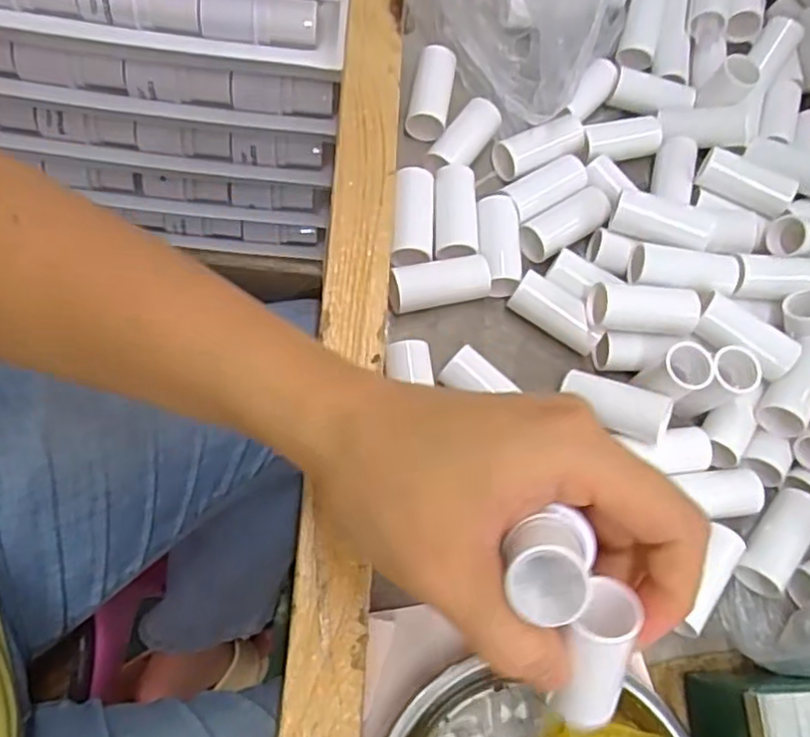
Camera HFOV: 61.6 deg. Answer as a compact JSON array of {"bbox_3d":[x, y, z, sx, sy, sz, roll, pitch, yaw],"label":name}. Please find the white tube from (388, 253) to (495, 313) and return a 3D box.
[{"bbox_3d":[0.015,-0.039,0.322,0.048,0.023,0.018,-12,73,-14],"label":"white tube"}]

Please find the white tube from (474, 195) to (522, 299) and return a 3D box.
[{"bbox_3d":[0.047,-0.059,0.333,0.023,0.020,0.048,4,69,-9],"label":"white tube"}]

